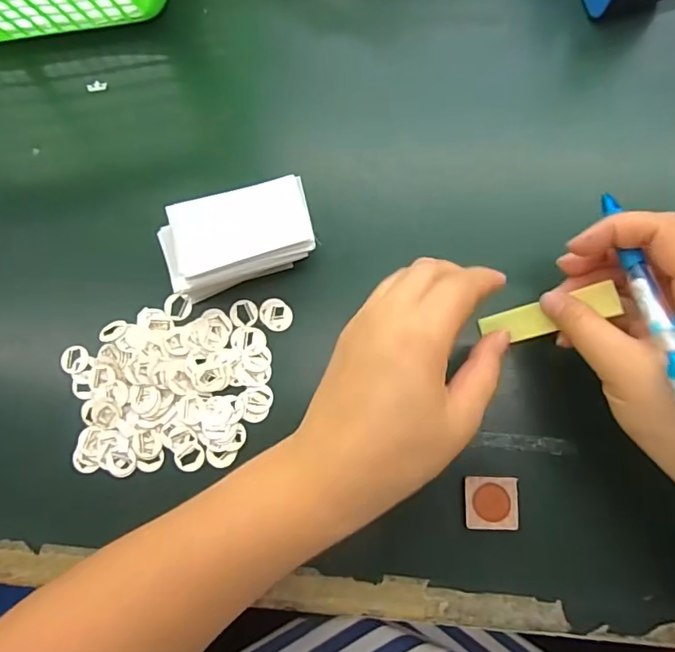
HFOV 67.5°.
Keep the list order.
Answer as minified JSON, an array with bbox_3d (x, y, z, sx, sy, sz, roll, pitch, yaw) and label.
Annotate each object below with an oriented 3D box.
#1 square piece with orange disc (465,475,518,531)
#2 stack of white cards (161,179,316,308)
[{"bbox_3d":[0.089,0.102,0.290,0.029,0.004,0.029,0,82,3],"label":"square piece with orange disc"},{"bbox_3d":[-0.059,-0.049,0.308,0.089,0.040,0.052,-15,81,1],"label":"stack of white cards"}]

